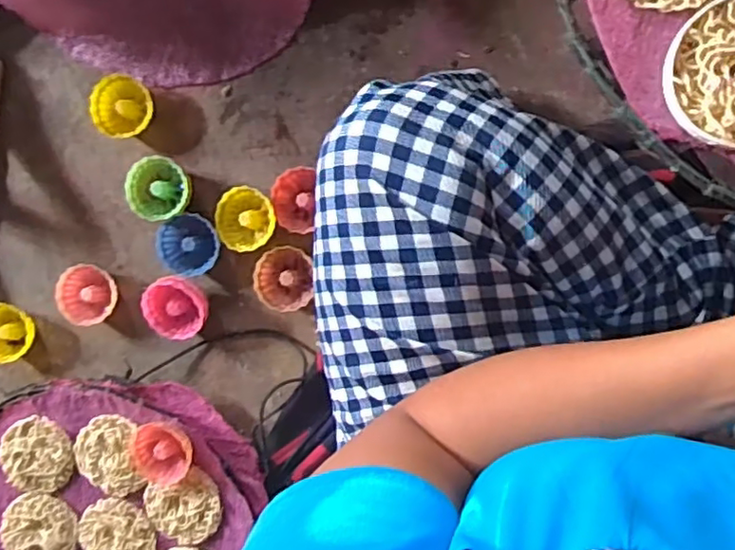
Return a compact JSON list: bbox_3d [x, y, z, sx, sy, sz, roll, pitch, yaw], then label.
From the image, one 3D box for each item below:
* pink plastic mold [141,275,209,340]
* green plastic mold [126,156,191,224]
[{"bbox_3d":[-0.192,0.031,0.633,0.063,0.026,0.063,4,116,8],"label":"pink plastic mold"},{"bbox_3d":[-0.208,-0.087,0.634,0.060,0.037,0.063,0,93,8],"label":"green plastic mold"}]

